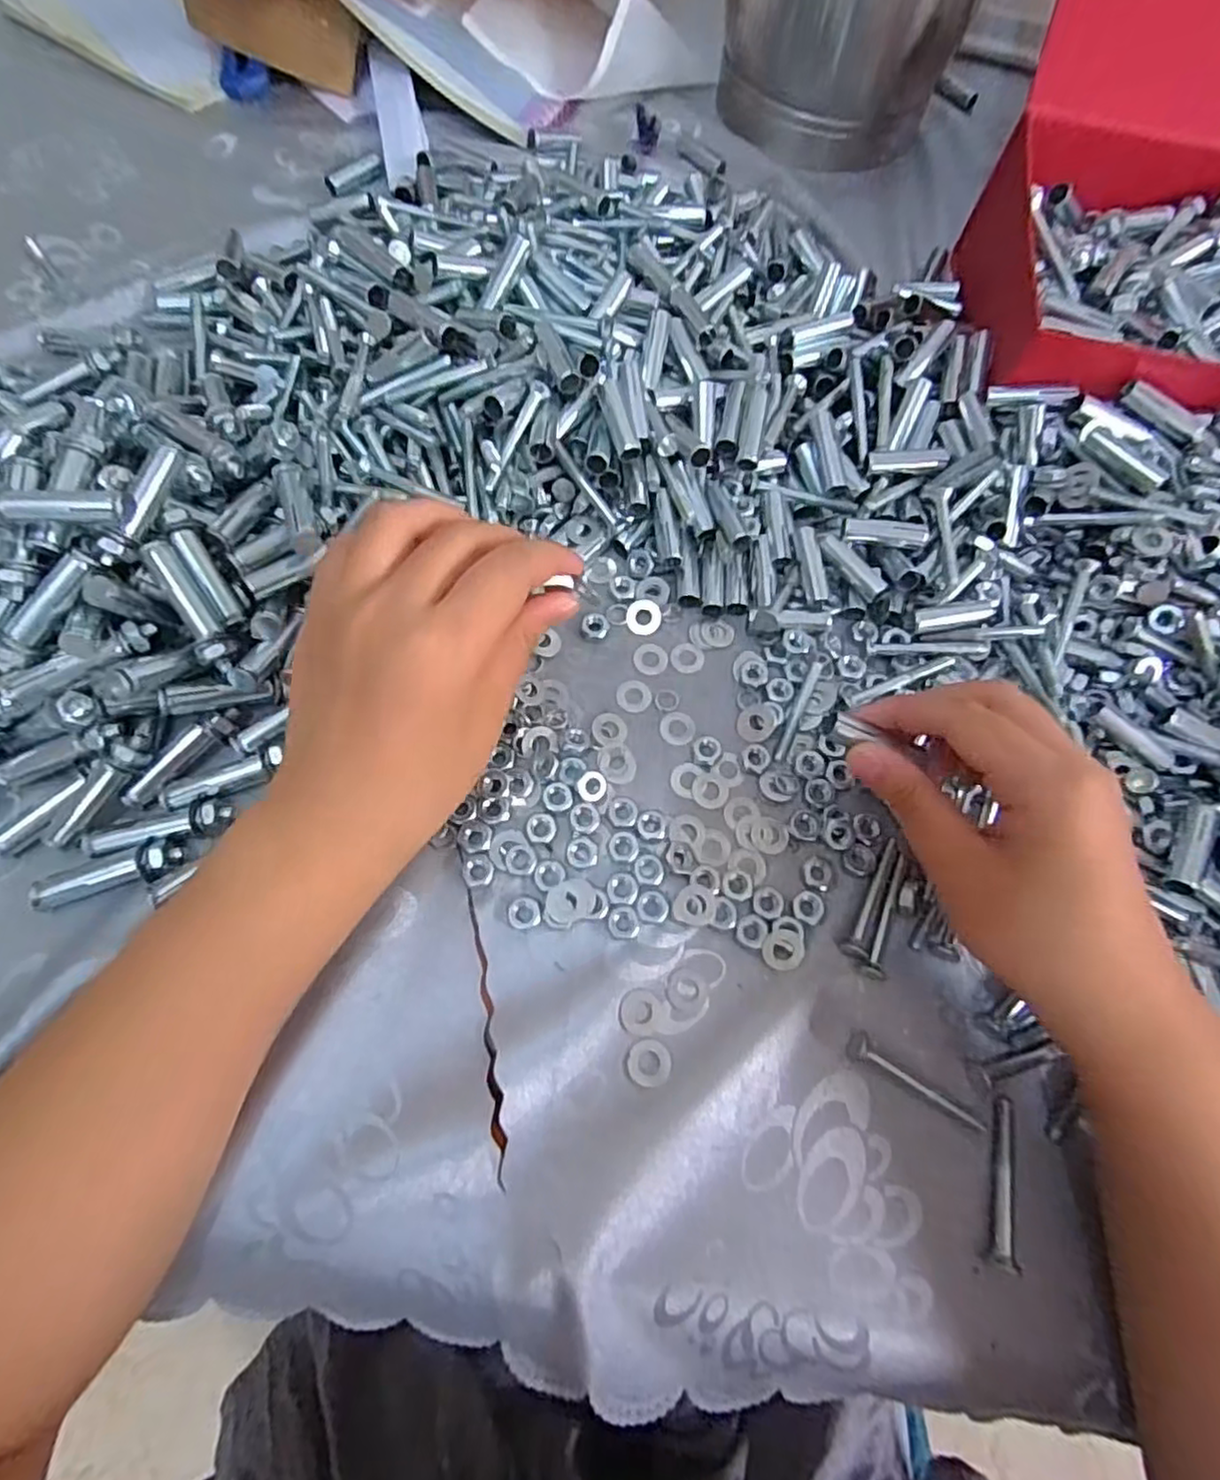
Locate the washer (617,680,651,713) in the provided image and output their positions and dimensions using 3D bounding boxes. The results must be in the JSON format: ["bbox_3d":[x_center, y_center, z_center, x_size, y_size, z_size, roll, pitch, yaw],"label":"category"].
[{"bbox_3d":[0.012,-0.021,0.315,0.016,0.004,0.016,7,69,0],"label":"washer"}]

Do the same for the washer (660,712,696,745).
[{"bbox_3d":[0.031,-0.006,0.310,0.016,0.004,0.016,1,69,-3],"label":"washer"}]

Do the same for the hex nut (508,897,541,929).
[{"bbox_3d":[-0.034,0.070,0.275,0.012,0.004,0.012,-12,70,-7],"label":"hex nut"}]

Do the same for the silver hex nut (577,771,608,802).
[{"bbox_3d":[-0.007,0.020,0.293,0.013,0.004,0.013,-10,91,-25],"label":"silver hex nut"}]

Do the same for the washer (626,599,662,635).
[{"bbox_3d":[0.017,-0.060,0.329,0.017,0.005,0.017,7,69,0],"label":"washer"}]

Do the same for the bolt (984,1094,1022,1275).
[{"bbox_3d":[0.145,0.162,0.250,0.007,0.009,0.055,15,69,3],"label":"bolt"}]

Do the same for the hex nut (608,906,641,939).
[{"bbox_3d":[0.006,0.074,0.276,0.013,0.004,0.013,25,70,7],"label":"hex nut"}]

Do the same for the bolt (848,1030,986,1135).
[{"bbox_3d":[0.117,0.133,0.259,0.057,0.008,0.010,35,71,10],"label":"bolt"}]

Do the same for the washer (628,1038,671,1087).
[{"bbox_3d":[0.015,0.122,0.257,0.016,0.004,0.016,1,69,-3],"label":"washer"}]

